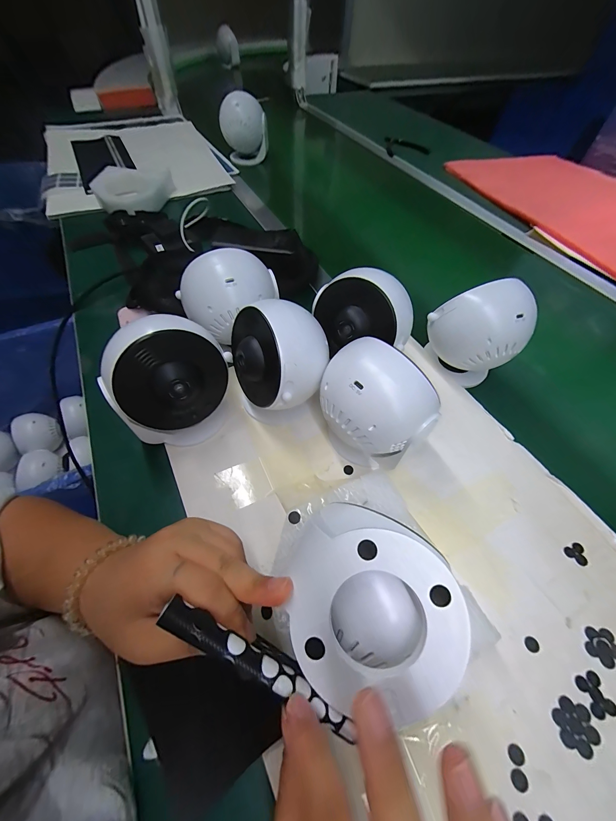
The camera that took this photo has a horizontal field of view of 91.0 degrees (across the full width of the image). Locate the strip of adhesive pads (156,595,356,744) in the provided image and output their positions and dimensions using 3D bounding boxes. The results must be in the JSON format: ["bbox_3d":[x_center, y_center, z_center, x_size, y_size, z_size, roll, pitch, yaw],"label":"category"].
[{"bbox_3d":[-0.021,0.121,0.145,0.104,0.007,0.015,35,59,-4],"label":"strip of adhesive pads"}]

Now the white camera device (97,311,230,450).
[{"bbox_3d":[-0.133,-0.026,0.299,0.108,0.120,0.081,-18,58,-14],"label":"white camera device"}]

